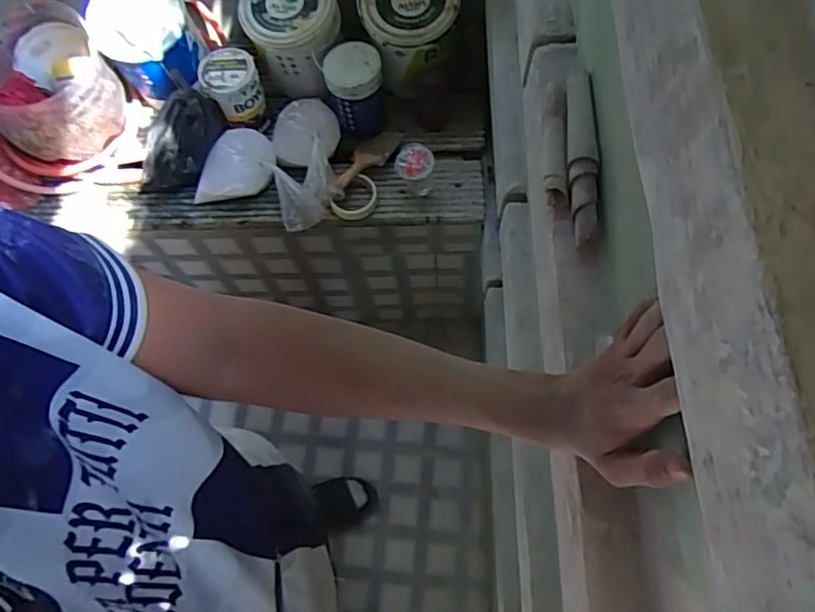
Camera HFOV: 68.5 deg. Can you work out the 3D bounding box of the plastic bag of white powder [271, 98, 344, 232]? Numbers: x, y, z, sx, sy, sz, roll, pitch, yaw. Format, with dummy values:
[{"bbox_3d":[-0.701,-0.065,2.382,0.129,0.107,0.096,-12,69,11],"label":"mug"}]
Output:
[{"bbox_3d":[-0.195,-0.274,1.151,0.132,0.084,0.252,2,81,4],"label":"plastic bag of white powder"}]

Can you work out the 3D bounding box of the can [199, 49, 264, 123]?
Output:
[{"bbox_3d":[-0.341,-0.432,1.165,0.104,0.087,0.114,-1,67,3],"label":"can"}]

